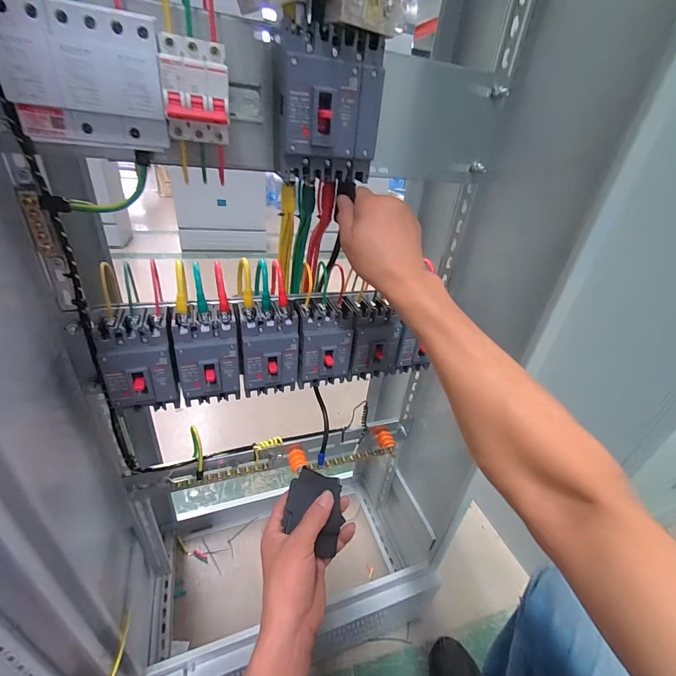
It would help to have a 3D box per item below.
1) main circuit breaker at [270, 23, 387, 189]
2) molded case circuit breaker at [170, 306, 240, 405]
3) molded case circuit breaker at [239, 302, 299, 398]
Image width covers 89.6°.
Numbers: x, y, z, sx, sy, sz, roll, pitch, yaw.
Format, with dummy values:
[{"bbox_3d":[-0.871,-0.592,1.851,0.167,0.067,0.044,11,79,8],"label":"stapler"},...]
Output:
[{"bbox_3d":[-0.014,-0.240,0.362,0.103,0.129,0.067,-4,34,-18],"label":"main circuit breaker"},{"bbox_3d":[-0.174,0.026,0.458,0.077,0.114,0.062,-7,35,-22],"label":"molded case circuit breaker"},{"bbox_3d":[-0.098,0.018,0.485,0.077,0.120,0.064,-4,34,-19],"label":"molded case circuit breaker"}]

